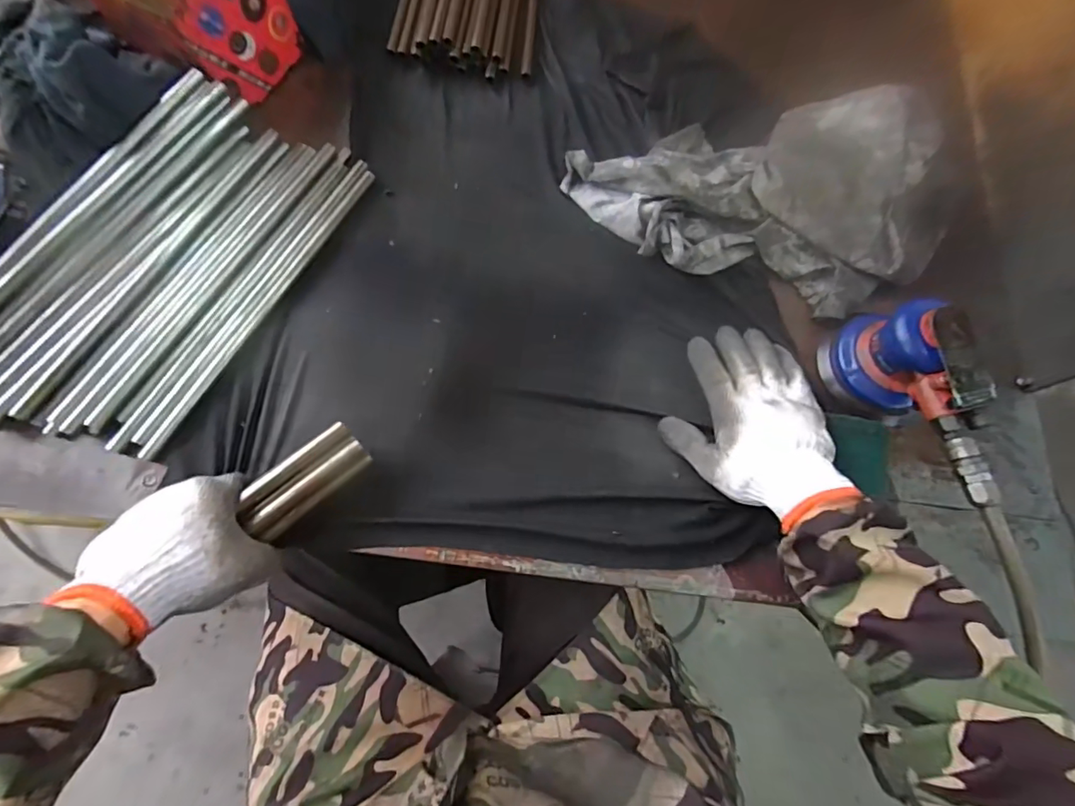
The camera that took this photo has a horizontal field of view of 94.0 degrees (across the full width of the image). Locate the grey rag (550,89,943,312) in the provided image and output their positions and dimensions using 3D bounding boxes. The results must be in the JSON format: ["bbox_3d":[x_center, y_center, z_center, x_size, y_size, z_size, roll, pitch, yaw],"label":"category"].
[{"bbox_3d":[0.226,-0.212,0.515,0.371,0.059,0.241,-6,73,-3],"label":"grey rag"}]

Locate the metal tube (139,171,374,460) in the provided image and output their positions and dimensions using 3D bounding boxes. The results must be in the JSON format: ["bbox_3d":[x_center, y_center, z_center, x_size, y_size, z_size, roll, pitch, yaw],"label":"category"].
[{"bbox_3d":[-0.265,-0.100,0.494,0.013,0.012,0.347,27,74,7],"label":"metal tube"}]

